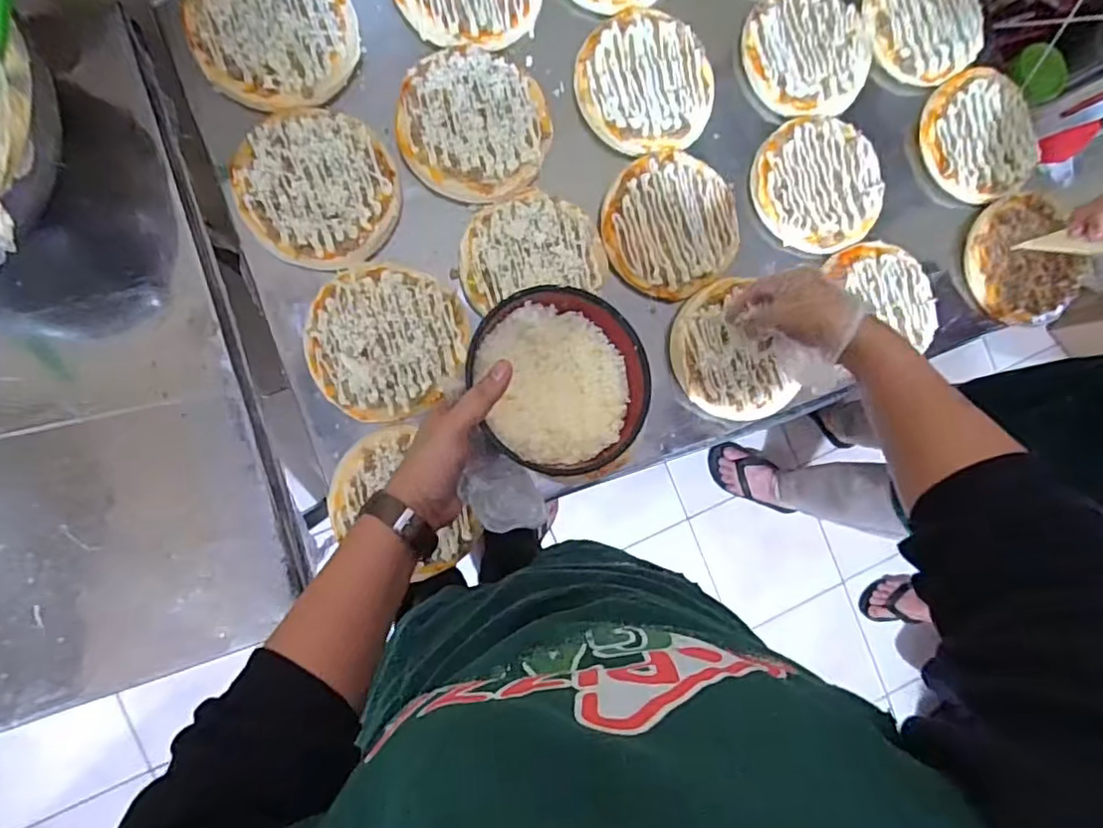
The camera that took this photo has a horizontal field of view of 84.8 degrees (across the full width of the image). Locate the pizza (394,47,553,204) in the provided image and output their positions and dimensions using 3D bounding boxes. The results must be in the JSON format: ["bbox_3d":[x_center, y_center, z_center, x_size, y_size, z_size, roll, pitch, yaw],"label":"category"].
[{"bbox_3d":[-0.076,-0.289,0.600,0.147,0.019,0.143,0,88,-9],"label":"pizza"}]

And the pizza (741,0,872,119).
[{"bbox_3d":[0.285,-0.405,0.675,0.146,0.013,0.141,0,88,-9],"label":"pizza"}]

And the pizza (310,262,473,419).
[{"bbox_3d":[-0.155,-0.069,0.580,0.142,0.027,0.143,0,88,-9],"label":"pizza"}]

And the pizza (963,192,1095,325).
[{"bbox_3d":[0.560,-0.183,0.714,0.137,0.025,0.146,0,88,-9],"label":"pizza"}]

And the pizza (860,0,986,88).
[{"bbox_3d":[0.436,-0.464,0.702,0.147,0.016,0.153,0,88,-9],"label":"pizza"}]

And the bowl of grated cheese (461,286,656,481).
[{"bbox_3d":[0.008,-0.026,0.475,0.131,0.050,0.140,0,88,-9],"label":"bowl of grated cheese"}]

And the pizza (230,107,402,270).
[{"bbox_3d":[-0.221,-0.215,0.578,0.141,0.025,0.152,0,88,-9],"label":"pizza"}]

